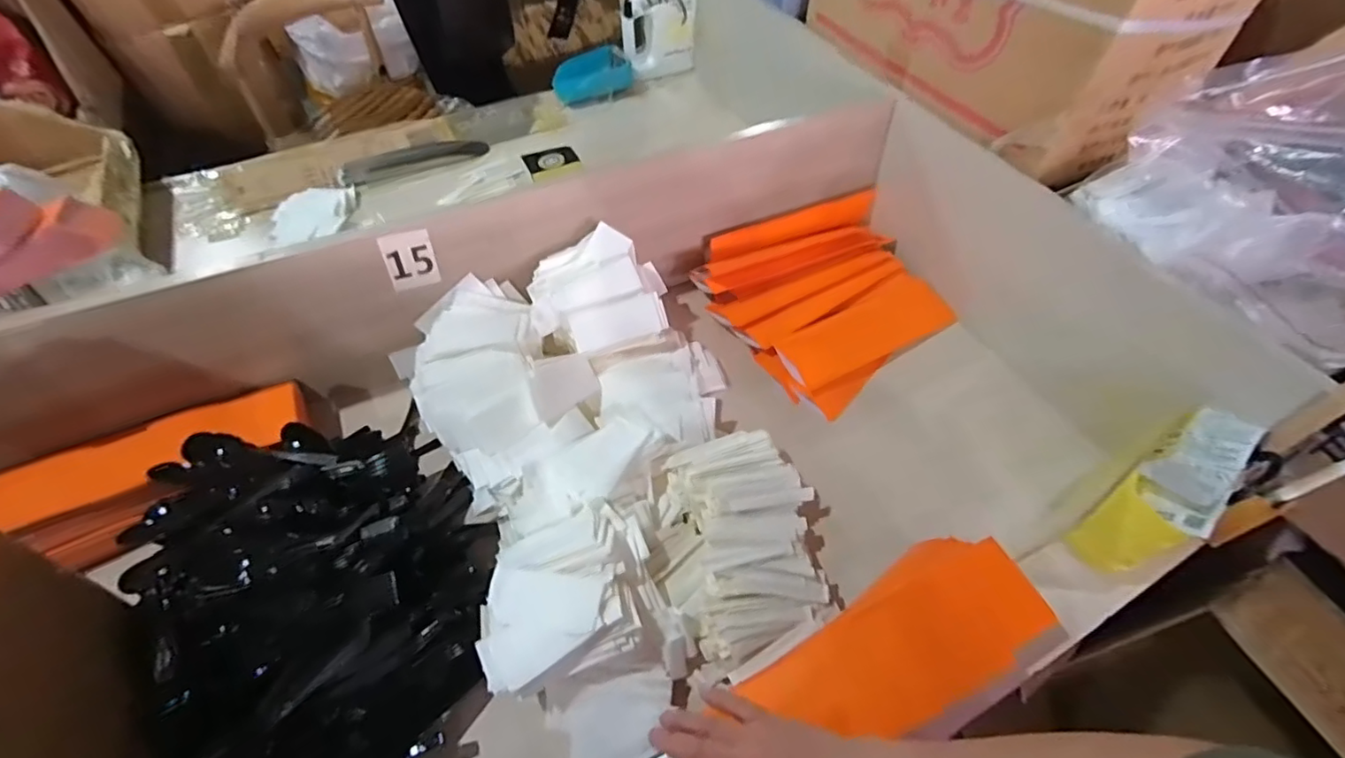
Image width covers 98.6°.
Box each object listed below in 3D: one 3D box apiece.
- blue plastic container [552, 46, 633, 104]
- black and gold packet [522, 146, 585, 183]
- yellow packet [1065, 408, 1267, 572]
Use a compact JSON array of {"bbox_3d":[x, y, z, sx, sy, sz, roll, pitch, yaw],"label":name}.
[{"bbox_3d":[-0.159,-0.598,1.139,0.142,0.064,0.094,-20,56,-15],"label":"blue plastic container"},{"bbox_3d":[-0.187,-0.344,0.918,0.086,0.028,0.050,-25,58,-18],"label":"black and gold packet"},{"bbox_3d":[0.463,0.113,0.553,0.140,0.142,0.060,-30,60,-21],"label":"yellow packet"}]

